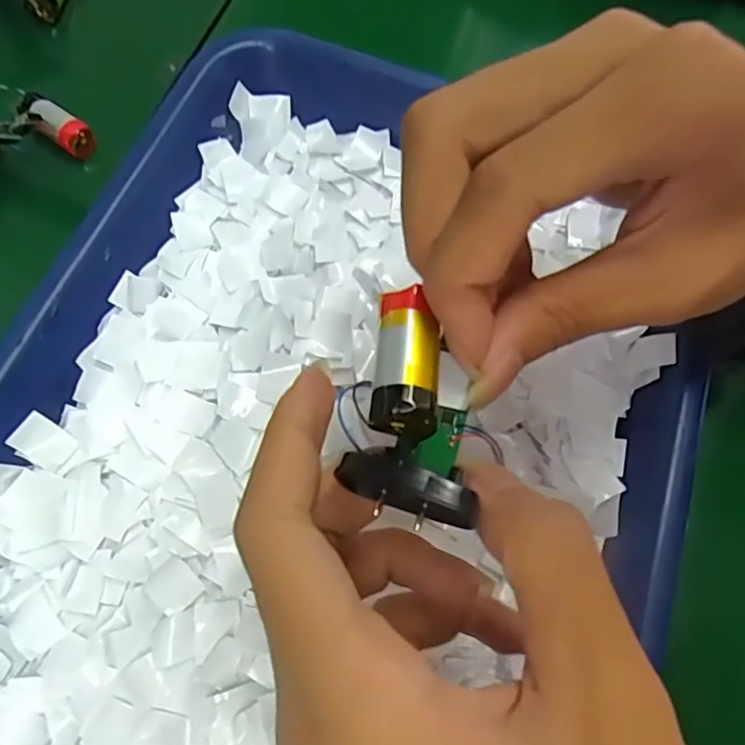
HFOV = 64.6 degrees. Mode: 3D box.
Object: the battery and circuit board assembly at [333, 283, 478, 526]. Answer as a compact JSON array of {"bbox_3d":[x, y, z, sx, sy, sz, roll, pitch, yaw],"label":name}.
[{"bbox_3d":[0.008,0.008,0.138,0.029,0.019,0.054,-2,74,-1],"label":"battery and circuit board assembly"}]

